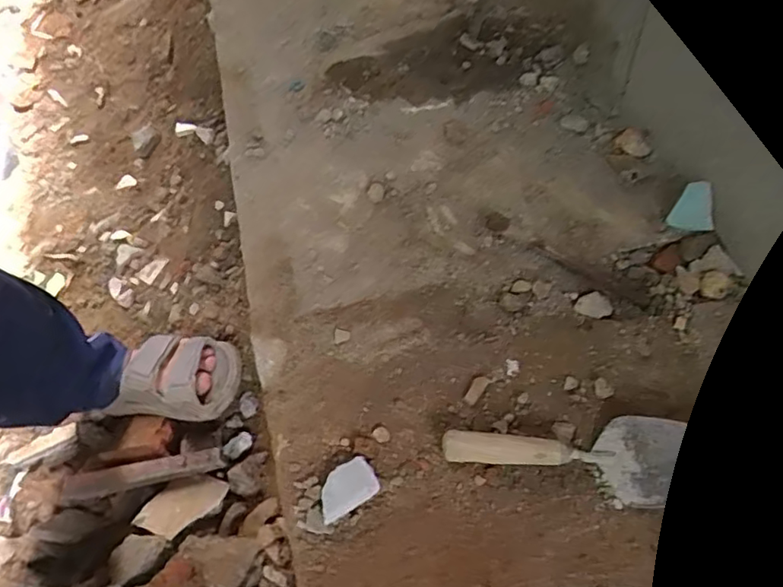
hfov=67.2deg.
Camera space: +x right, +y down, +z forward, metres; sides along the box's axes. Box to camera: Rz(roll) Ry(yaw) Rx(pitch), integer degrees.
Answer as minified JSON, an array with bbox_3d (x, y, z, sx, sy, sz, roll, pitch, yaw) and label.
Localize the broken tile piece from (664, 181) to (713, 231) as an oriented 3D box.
[{"bbox_3d":[0.403,-0.117,0.797,0.055,0.064,0.011,0,16,21],"label":"broken tile piece"}]

